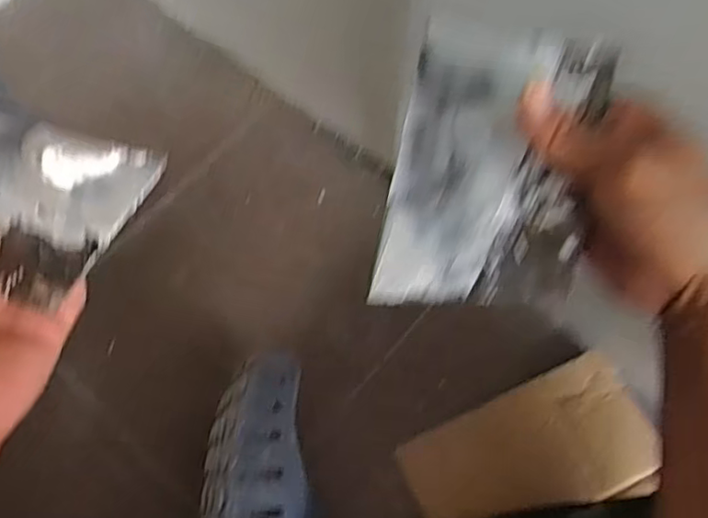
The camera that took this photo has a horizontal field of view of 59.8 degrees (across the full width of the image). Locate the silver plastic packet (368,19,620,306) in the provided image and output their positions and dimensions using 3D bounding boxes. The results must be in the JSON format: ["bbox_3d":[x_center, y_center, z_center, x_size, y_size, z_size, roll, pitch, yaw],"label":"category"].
[{"bbox_3d":[0.066,-0.043,0.305,0.097,0.006,0.139,11,89,25],"label":"silver plastic packet"}]

